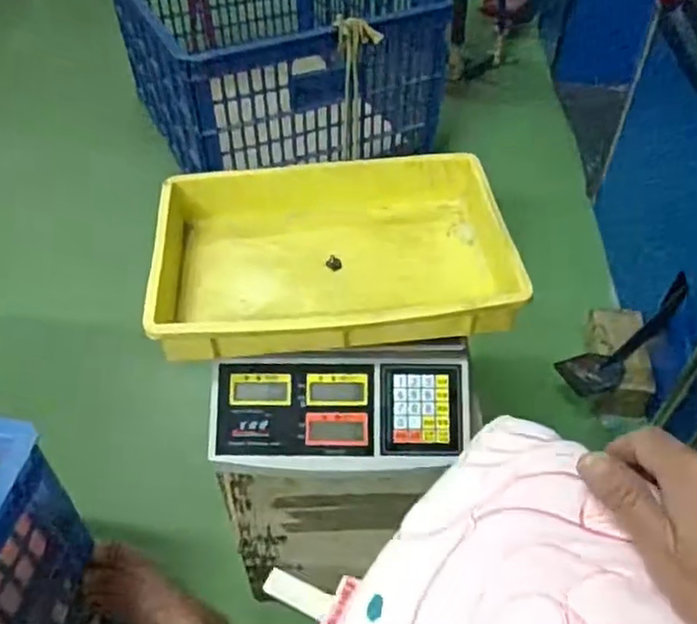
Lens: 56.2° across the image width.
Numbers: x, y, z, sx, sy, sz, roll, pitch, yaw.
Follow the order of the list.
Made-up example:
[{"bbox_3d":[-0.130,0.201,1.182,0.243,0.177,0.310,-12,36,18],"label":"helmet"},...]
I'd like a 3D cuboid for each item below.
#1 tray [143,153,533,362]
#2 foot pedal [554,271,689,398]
[{"bbox_3d":[-0.034,-0.064,0.698,0.320,0.065,0.254,-4,46,-4],"label":"tray"},{"bbox_3d":[0.476,0.043,1.093,0.062,0.251,0.071,19,32,-40],"label":"foot pedal"}]

